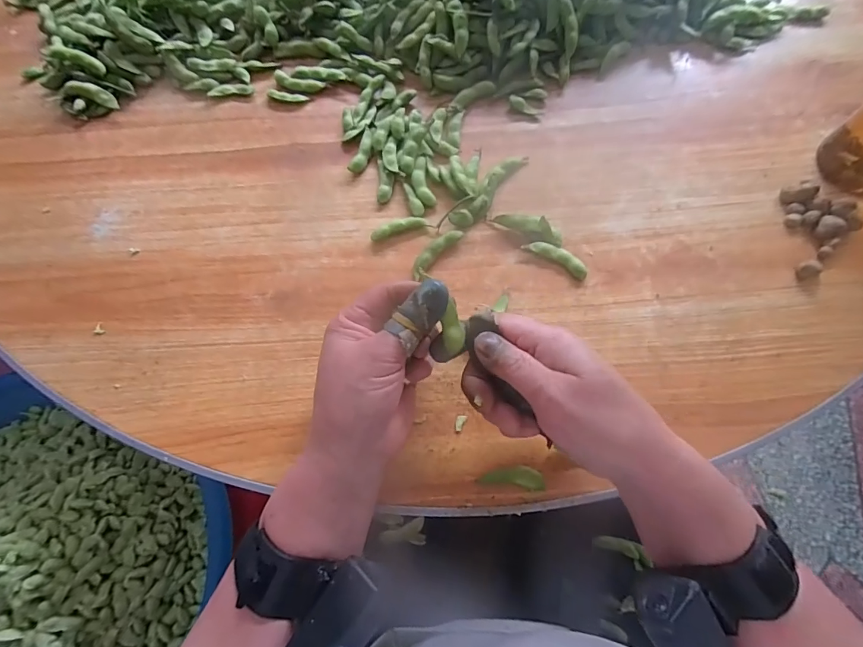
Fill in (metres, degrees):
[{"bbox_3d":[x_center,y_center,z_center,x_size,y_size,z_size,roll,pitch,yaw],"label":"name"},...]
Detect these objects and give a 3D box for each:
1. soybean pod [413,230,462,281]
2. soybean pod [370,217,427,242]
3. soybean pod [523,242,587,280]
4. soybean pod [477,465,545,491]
[{"bbox_3d":[0.003,-0.061,0.354,0.015,0.007,0.056,41,76,14],"label":"soybean pod"},{"bbox_3d":[-0.029,-0.083,0.363,0.049,0.008,0.011,-19,71,-6],"label":"soybean pod"},{"bbox_3d":[0.106,-0.056,0.352,0.056,0.008,0.015,32,74,12],"label":"soybean pod"},{"bbox_3d":[0.056,0.107,0.293,0.044,0.009,0.014,6,71,3],"label":"soybean pod"}]

